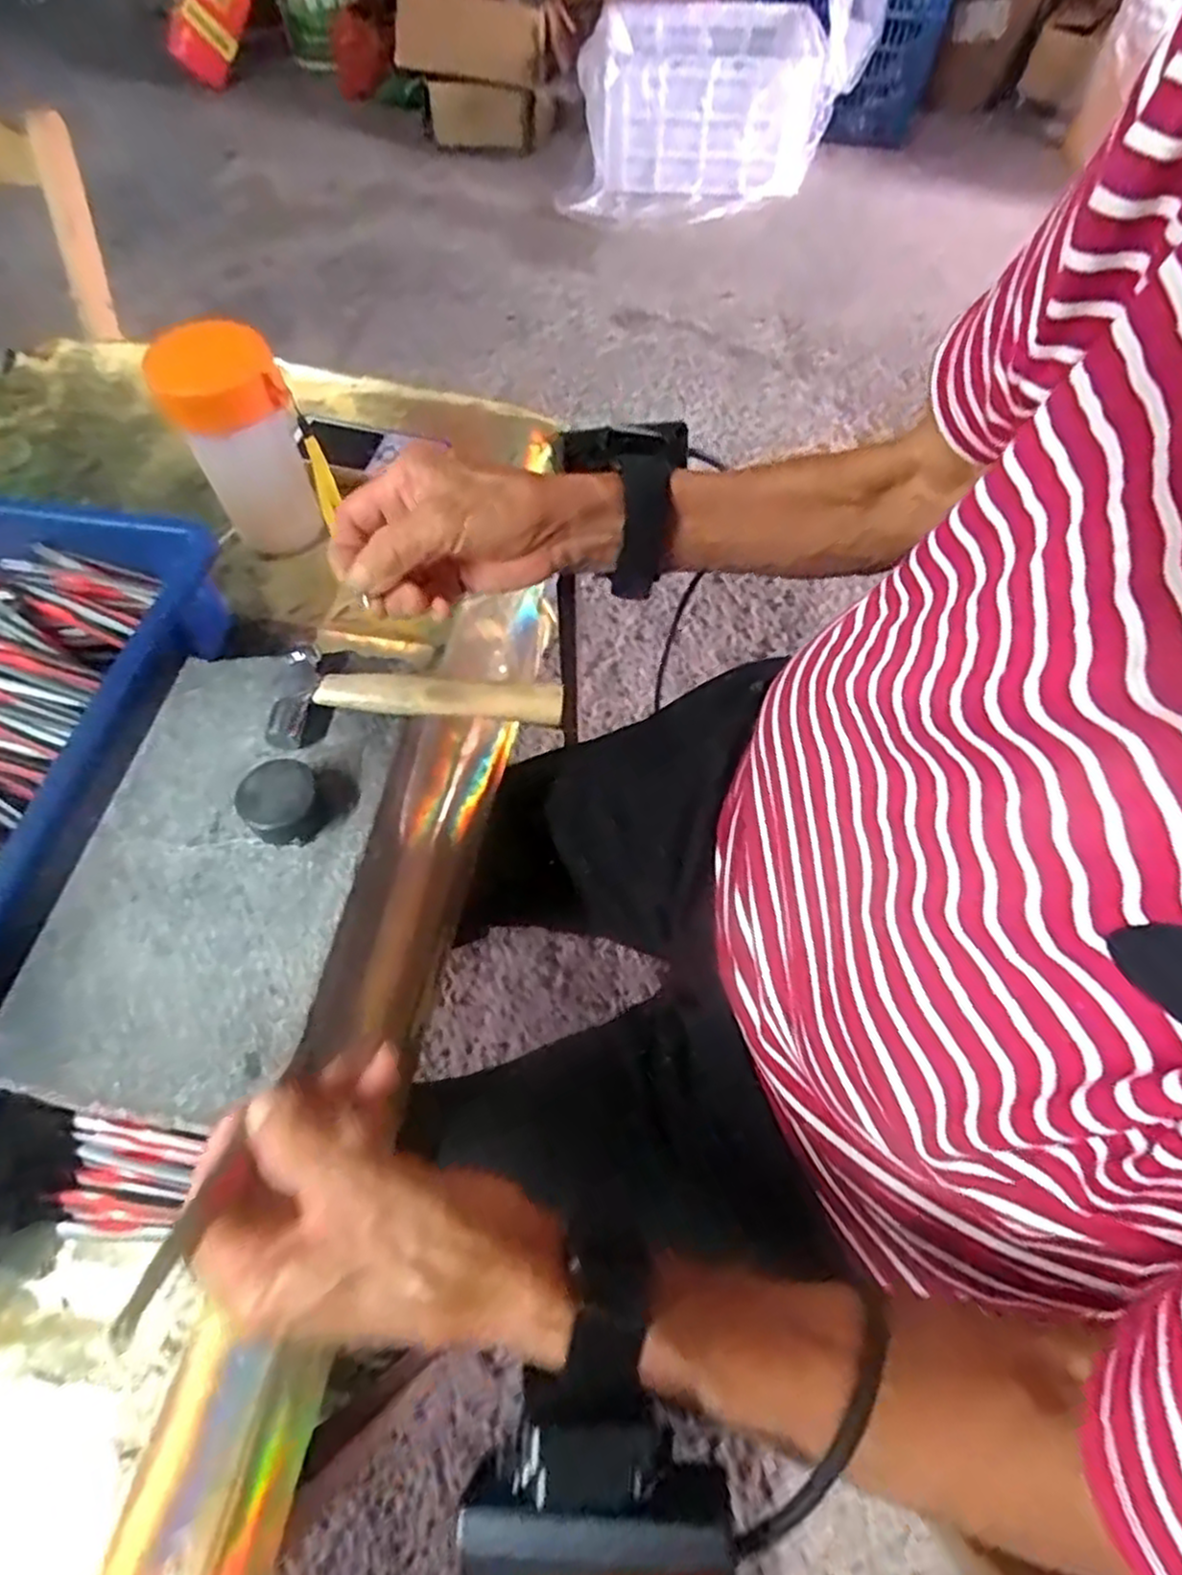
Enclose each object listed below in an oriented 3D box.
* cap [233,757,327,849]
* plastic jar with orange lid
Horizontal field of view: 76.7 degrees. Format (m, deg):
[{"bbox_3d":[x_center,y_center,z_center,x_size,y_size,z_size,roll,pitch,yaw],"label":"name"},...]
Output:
[{"bbox_3d":[-0.150,0.006,0.363,0.033,0.023,0.038,-2,61,-1],"label":"cap"},{"bbox_3d":[-0.223,-0.219,0.490,0.067,0.135,0.061,0,61,0],"label":"plastic jar with orange lid"}]

